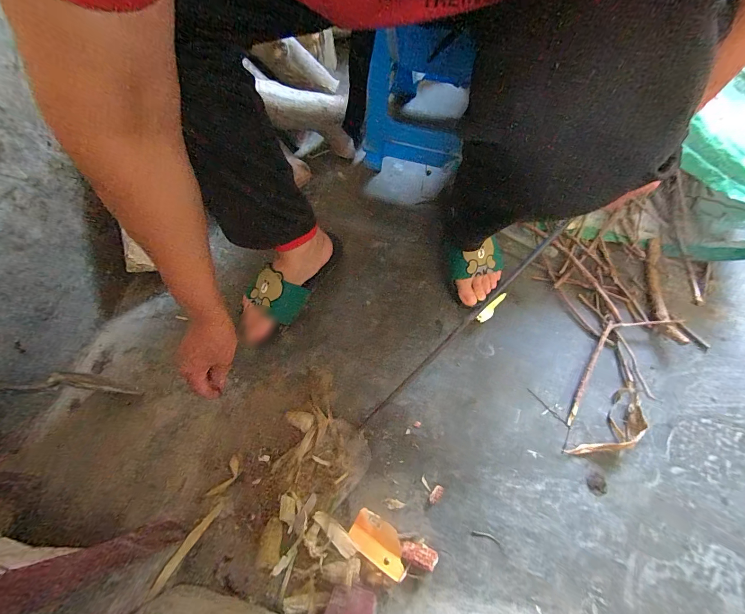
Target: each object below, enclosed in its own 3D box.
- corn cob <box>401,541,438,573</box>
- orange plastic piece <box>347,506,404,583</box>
[{"bbox_3d":[0.060,0.318,0.425,0.044,0.020,0.023,20,68,11],"label":"corn cob"},{"bbox_3d":[0.009,0.307,0.432,0.079,0.023,0.046,29,70,14],"label":"orange plastic piece"}]

